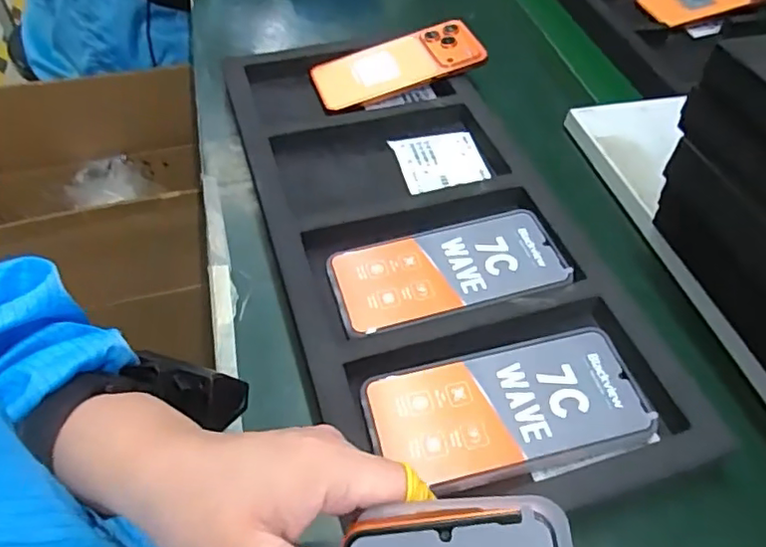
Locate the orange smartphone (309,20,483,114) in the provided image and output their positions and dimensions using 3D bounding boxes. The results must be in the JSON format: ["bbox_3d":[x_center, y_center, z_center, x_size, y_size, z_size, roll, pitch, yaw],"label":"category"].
[{"bbox_3d":[0.013,-0.203,0.575,0.163,0.012,0.079,-22,61,-3],"label":"orange smartphone"}]

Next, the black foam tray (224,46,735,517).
[{"bbox_3d":[0.017,-0.041,0.458,0.217,0.024,0.475,-16,54,-12],"label":"black foam tray"}]

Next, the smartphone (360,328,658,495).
[{"bbox_3d":[0.074,0.081,0.353,0.162,0.005,0.078,-10,53,-8],"label":"smartphone"}]

